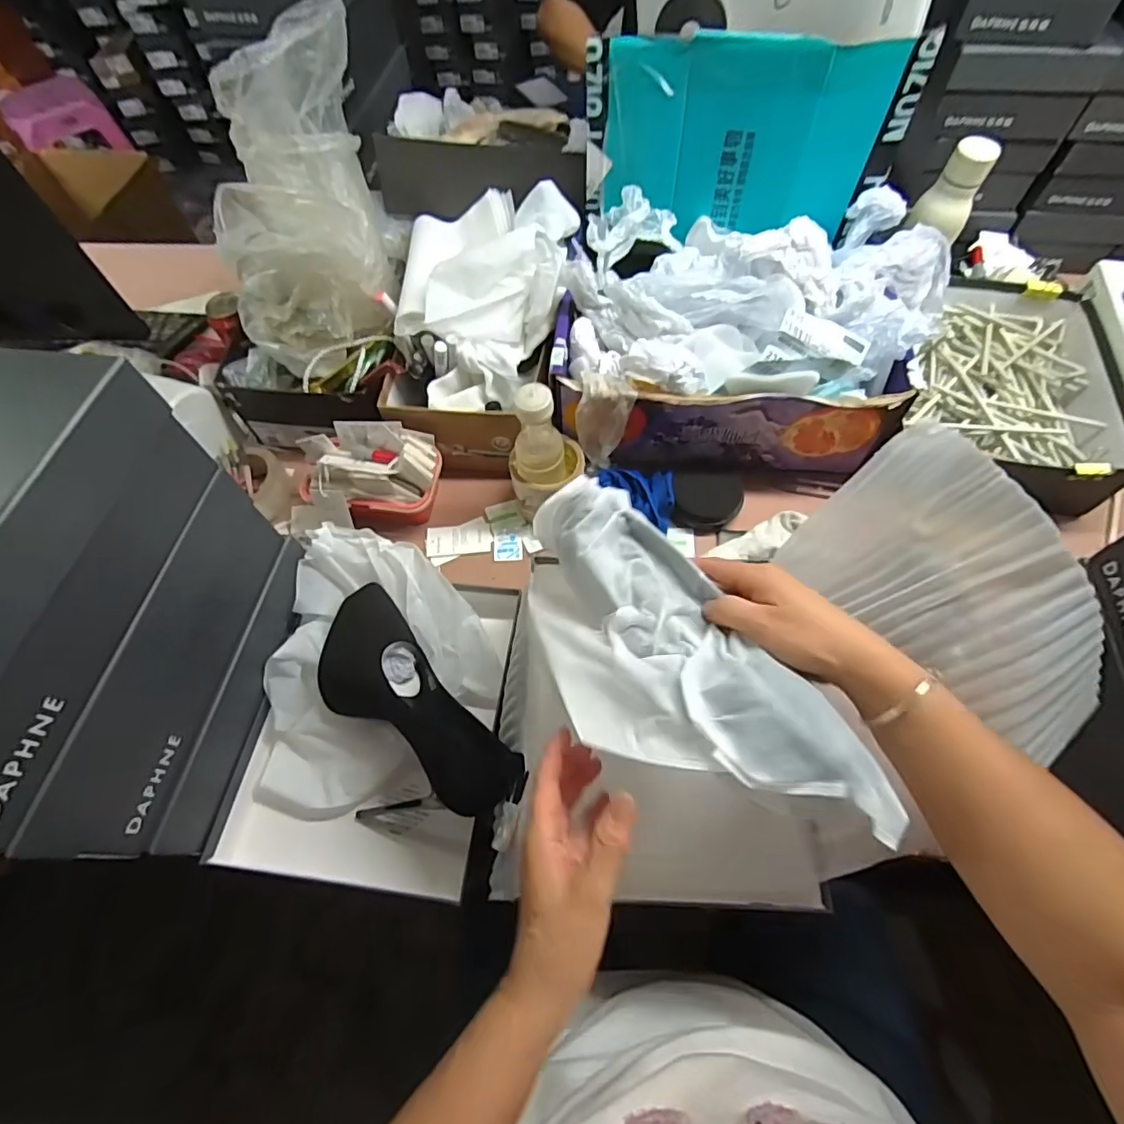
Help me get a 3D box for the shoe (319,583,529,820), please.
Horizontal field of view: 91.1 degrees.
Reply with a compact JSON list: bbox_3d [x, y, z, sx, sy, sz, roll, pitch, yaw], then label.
[{"bbox_3d":[-0.155,0.144,0.536,0.115,0.095,0.263,-39,67,-17],"label":"shoe"}]

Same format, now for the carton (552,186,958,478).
[{"bbox_3d":[0.233,-0.279,0.695,0.461,0.193,0.302,4,62,5],"label":"carton"}]

